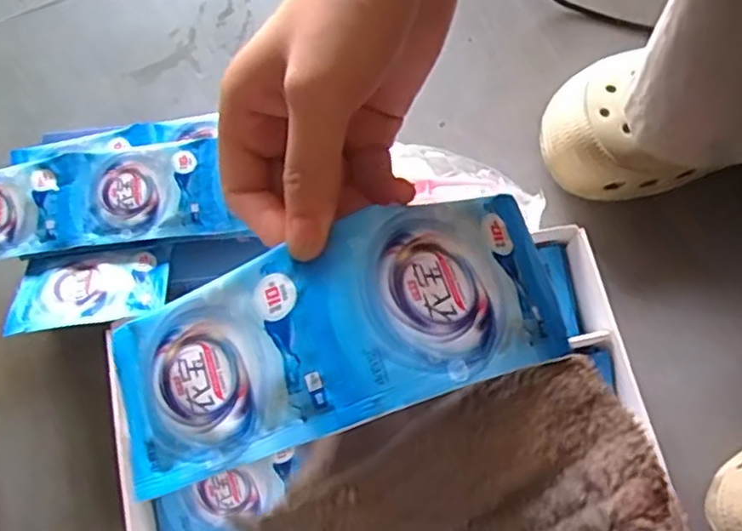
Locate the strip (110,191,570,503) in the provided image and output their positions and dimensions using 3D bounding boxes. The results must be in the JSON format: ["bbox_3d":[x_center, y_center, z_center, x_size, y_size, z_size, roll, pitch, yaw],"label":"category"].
[{"bbox_3d":[-0.016,0.025,0.235,0.159,0.042,0.064,-21,72,4],"label":"strip"}]

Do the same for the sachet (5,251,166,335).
[{"bbox_3d":[-0.173,0.015,0.415,0.091,0.006,0.053,-7,48,-3],"label":"sachet"}]

